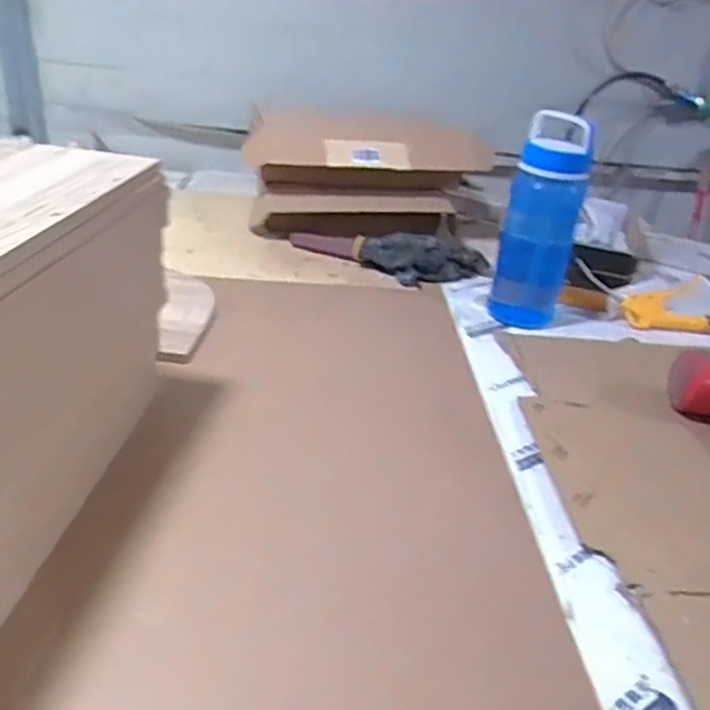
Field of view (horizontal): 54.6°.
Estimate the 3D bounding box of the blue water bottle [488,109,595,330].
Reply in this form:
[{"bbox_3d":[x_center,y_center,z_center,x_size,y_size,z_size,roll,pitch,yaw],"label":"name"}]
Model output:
[{"bbox_3d":[0.272,-0.188,1.011,0.110,0.283,0.108,15,31,14],"label":"blue water bottle"}]

